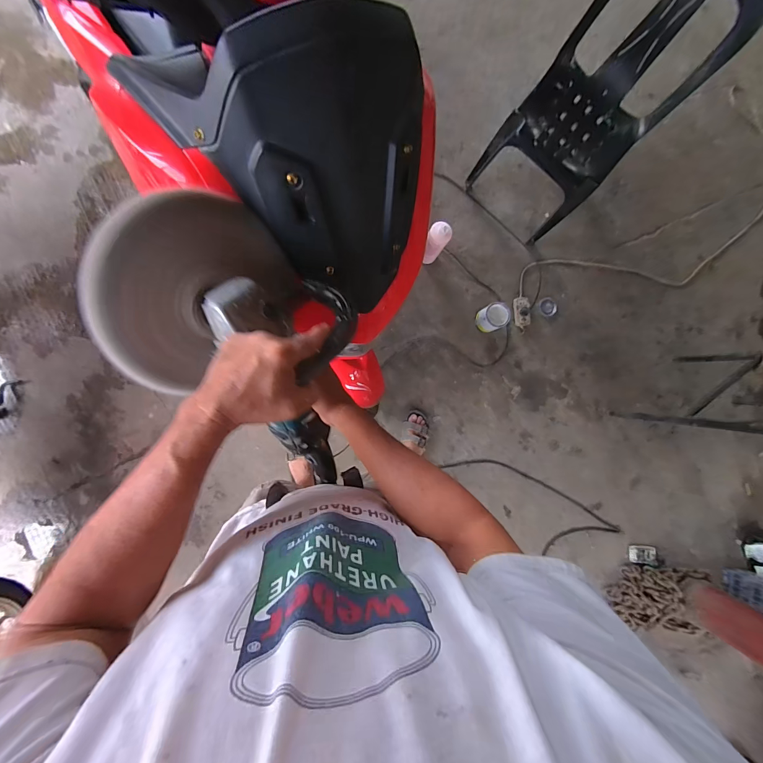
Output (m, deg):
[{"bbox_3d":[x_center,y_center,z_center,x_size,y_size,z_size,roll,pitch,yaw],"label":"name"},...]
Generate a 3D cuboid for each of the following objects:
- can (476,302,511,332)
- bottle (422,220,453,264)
[{"bbox_3d":[0.442,-0.255,1.411,0.104,0.118,0.102,0,89,-9],"label":"can"},{"bbox_3d":[0.197,-0.518,1.333,0.081,0.234,0.071,33,84,-7],"label":"bottle"}]

